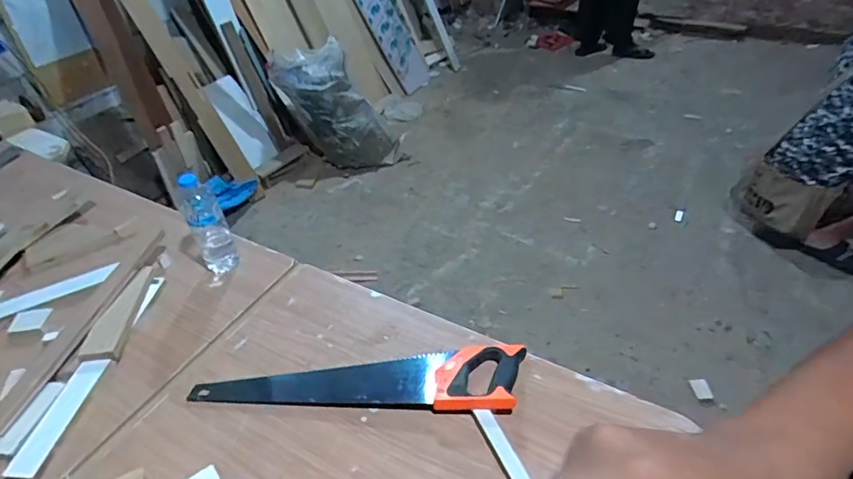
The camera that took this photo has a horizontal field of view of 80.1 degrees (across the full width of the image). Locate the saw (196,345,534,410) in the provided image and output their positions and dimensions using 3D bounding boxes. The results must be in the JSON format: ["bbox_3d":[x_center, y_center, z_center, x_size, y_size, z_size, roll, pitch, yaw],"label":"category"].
[{"bbox_3d":[-0.111,0.208,0.808,0.521,0.039,0.122,1,41,7],"label":"saw"}]

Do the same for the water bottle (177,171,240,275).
[{"bbox_3d":[-0.424,-0.032,0.983,0.068,0.202,0.071,-24,44,-20],"label":"water bottle"}]

